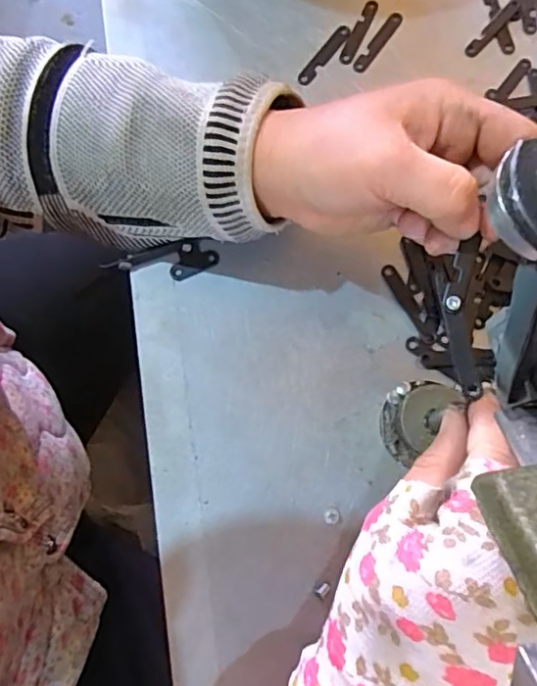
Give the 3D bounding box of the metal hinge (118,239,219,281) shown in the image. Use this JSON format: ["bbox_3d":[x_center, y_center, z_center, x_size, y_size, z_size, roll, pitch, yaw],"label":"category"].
[{"bbox_3d":[-0.057,-0.046,0.335,0.055,0.005,0.018,-11,76,-2],"label":"metal hinge"}]

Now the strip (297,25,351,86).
[{"bbox_3d":[0.036,-0.186,0.375,0.010,0.004,0.051,37,79,9],"label":"strip"}]

